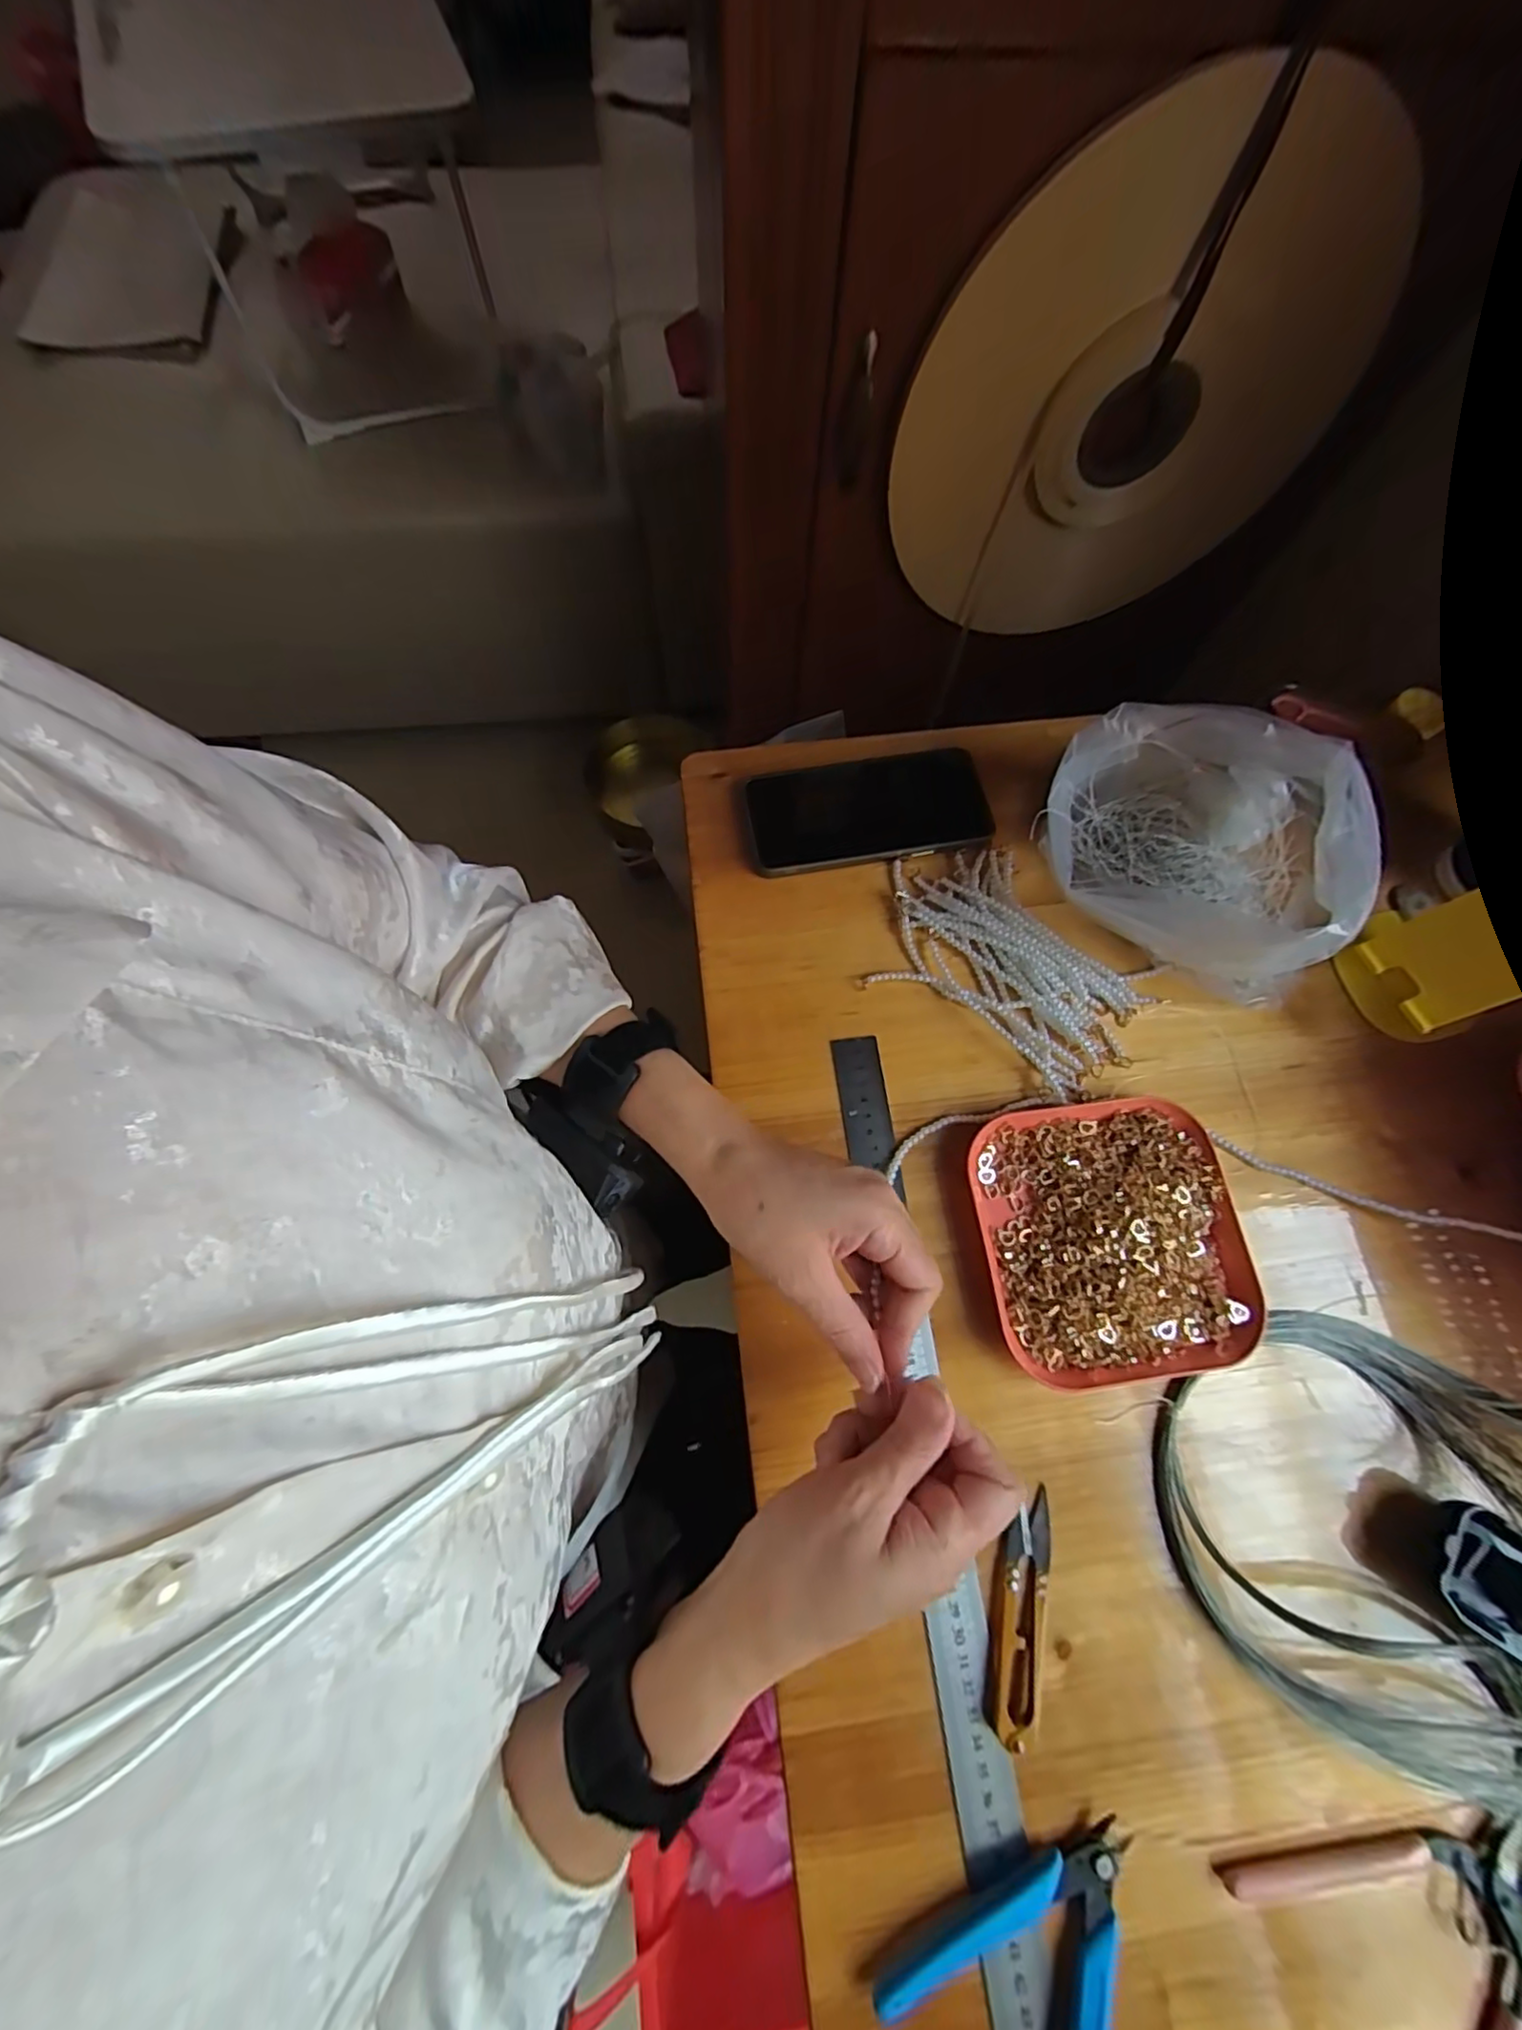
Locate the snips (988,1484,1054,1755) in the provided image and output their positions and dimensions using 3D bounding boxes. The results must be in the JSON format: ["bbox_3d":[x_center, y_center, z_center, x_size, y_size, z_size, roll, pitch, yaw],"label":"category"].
[{"bbox_3d":[0.127,0.287,0.312,0.024,0.010,0.098,14,73,3],"label":"snips"}]

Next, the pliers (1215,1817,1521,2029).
[{"bbox_3d":[0.284,0.408,0.274,0.117,0.008,0.132,-26,75,-9],"label":"pliers"}]

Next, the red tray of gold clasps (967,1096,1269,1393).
[{"bbox_3d":[0.196,0.122,0.362,0.141,0.022,0.141,-6,73,-3],"label":"red tray of gold clasps"}]

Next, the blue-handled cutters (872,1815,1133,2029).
[{"bbox_3d":[0.114,0.395,0.274,0.086,0.018,0.107,39,76,10],"label":"blue-handled cutters"}]

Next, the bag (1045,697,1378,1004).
[{"bbox_3d":[0.252,-0.100,0.382,0.173,0.115,0.130,43,76,11],"label":"bag"}]

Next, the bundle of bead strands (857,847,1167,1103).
[{"bbox_3d":[0.159,-0.036,0.411,0.168,0.020,0.121,33,75,9],"label":"bundle of bead strands"}]

